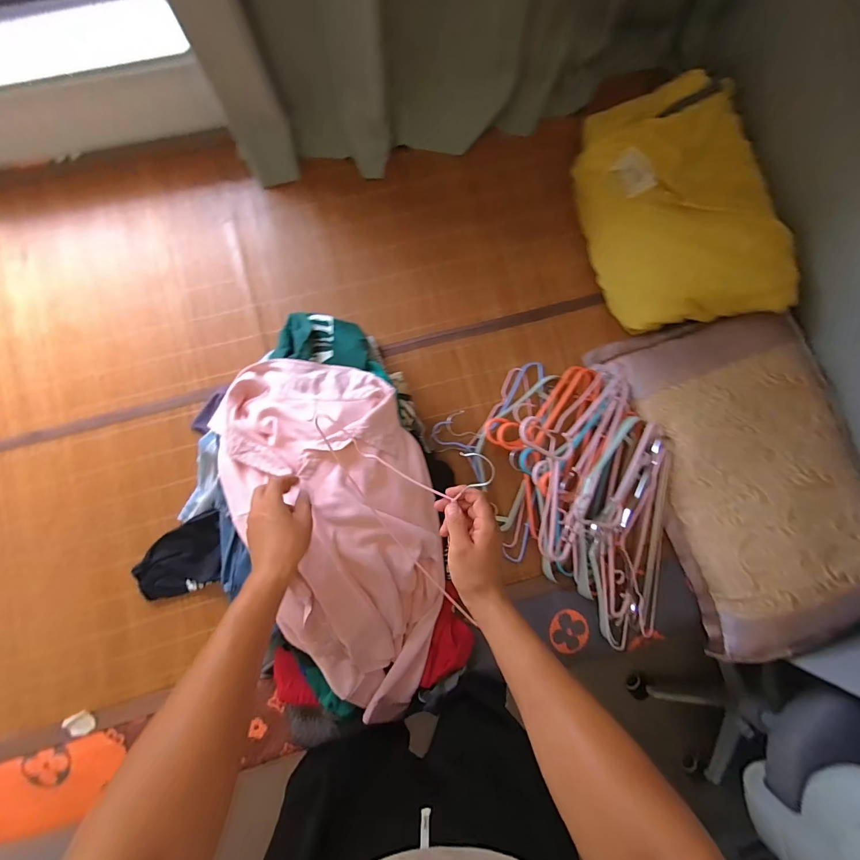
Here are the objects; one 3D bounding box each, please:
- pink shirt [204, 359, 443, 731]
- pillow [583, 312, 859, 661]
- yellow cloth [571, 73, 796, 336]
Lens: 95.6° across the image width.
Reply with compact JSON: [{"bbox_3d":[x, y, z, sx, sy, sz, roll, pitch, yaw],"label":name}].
[{"bbox_3d":[-0.150,0.196,0.684,0.320,0.098,0.650,-15,95,-4],"label":"pink shirt"},{"bbox_3d":[0.683,0.094,0.807,0.412,0.096,0.739,-20,82,-5],"label":"pillow"},{"bbox_3d":[0.513,-0.465,0.825,0.280,0.204,0.521,-16,81,-4],"label":"yellow cloth"}]

